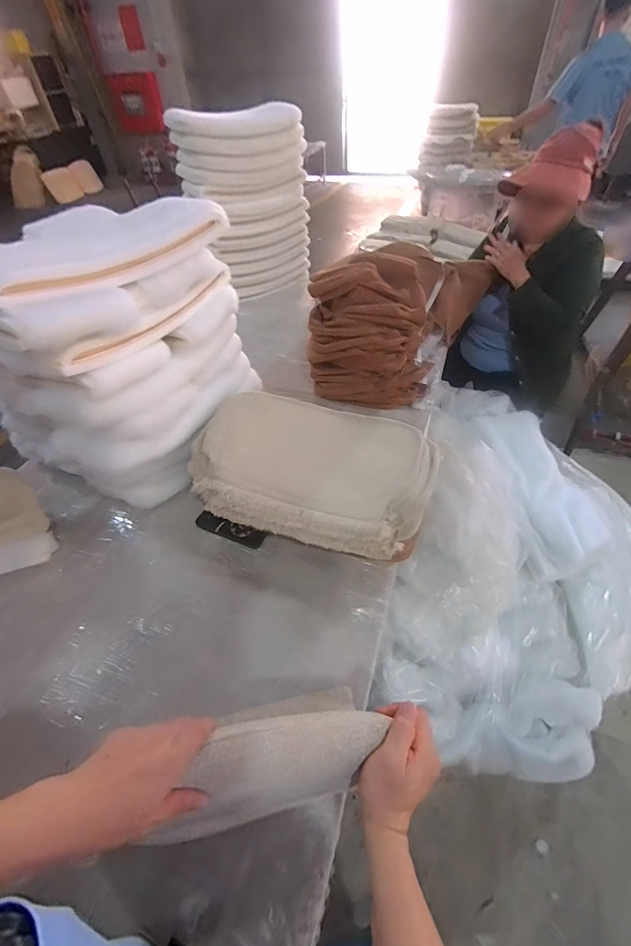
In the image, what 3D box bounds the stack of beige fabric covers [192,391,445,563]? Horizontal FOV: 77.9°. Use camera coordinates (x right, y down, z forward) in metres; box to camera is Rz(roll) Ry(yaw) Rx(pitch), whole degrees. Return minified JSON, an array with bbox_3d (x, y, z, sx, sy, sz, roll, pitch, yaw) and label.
[{"bbox_3d":[-0.011,-0.020,0.824,0.499,0.100,0.315,10,49,13],"label":"stack of beige fabric covers"}]

